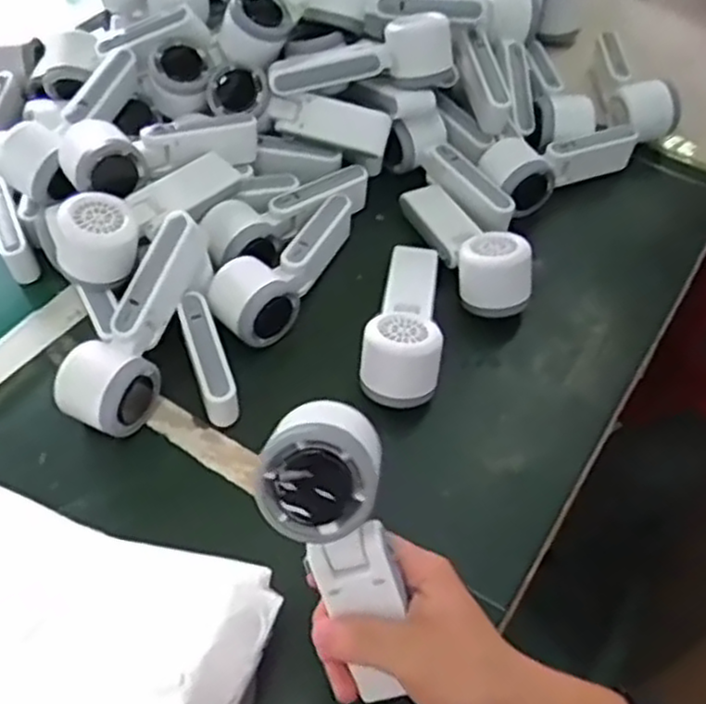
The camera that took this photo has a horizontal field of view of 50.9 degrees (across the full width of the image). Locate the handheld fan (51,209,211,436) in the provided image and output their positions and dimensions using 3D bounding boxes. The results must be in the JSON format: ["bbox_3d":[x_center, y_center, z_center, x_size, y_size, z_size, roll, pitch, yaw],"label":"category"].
[{"bbox_3d":[-0.158,-0.023,0.557,0.059,0.052,0.164,22,78,13],"label":"handheld fan"}]

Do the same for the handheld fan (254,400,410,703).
[{"bbox_3d":[-0.001,0.103,0.376,0.065,0.050,0.148,-20,101,-16],"label":"handheld fan"}]

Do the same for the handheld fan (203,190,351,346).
[{"bbox_3d":[-0.060,-0.074,0.627,0.066,0.047,0.164,19,55,13],"label":"handheld fan"}]

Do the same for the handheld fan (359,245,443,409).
[{"bbox_3d":[0.042,-0.033,0.593,0.057,0.061,0.159,6,53,4],"label":"handheld fan"}]

